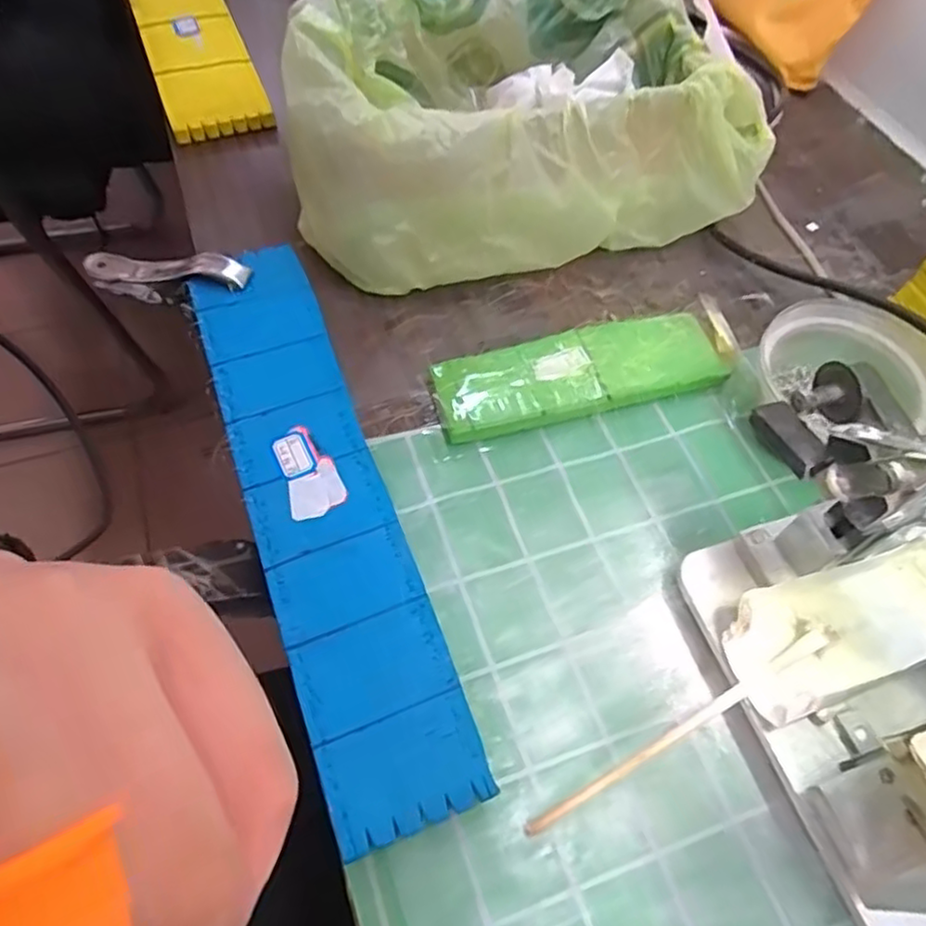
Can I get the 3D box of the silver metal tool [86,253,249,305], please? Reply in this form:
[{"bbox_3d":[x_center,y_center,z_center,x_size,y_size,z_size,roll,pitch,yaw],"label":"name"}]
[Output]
[{"bbox_3d":[-0.188,-0.120,0.429,0.110,0.034,0.018,4,57,18],"label":"silver metal tool"}]

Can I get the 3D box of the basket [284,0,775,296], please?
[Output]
[{"bbox_3d":[0.041,-0.226,0.454,0.303,0.121,0.170,-8,59,-8],"label":"basket"}]

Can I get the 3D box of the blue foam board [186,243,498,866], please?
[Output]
[{"bbox_3d":[-0.078,0.014,0.349,0.066,0.028,0.323,-18,61,-13],"label":"blue foam board"}]

